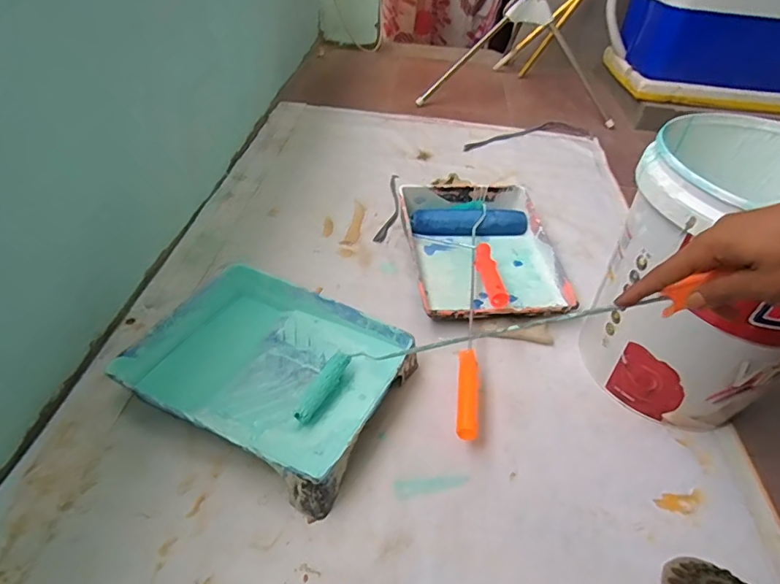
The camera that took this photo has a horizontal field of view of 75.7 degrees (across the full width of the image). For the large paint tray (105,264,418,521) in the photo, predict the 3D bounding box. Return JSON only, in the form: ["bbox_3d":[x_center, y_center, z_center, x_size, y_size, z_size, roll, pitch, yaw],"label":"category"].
[{"bbox_3d":[-0.170,0.109,0.733,0.355,0.057,0.280,24,46,17],"label":"large paint tray"}]

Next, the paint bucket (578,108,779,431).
[{"bbox_3d":[0.457,-0.023,0.729,0.284,0.361,0.279,23,46,17],"label":"paint bucket"}]

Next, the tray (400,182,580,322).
[{"bbox_3d":[0.176,-0.086,0.984,0.278,0.074,0.352,-1,44,-8],"label":"tray"}]

